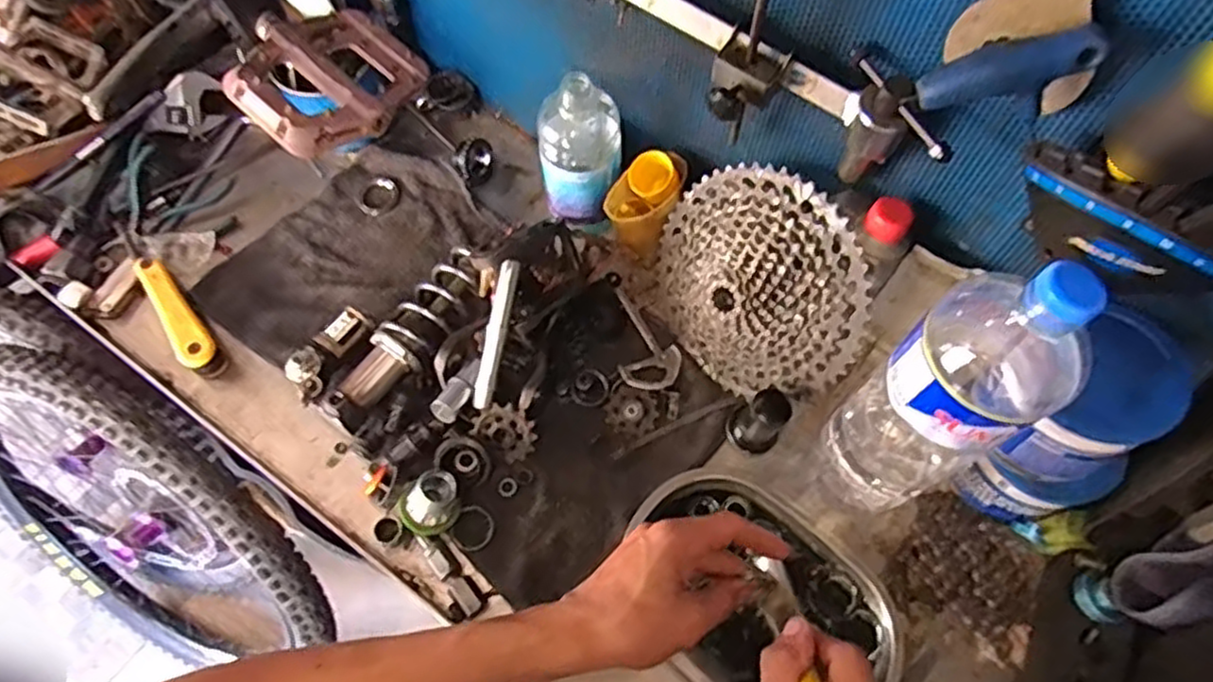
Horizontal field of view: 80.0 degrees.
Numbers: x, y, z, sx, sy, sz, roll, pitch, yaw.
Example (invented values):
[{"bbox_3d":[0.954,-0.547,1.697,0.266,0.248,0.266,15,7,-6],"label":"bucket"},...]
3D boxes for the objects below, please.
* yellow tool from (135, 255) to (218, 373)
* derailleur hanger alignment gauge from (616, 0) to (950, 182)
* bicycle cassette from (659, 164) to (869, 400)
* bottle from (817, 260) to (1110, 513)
[{"bbox_3d":[-0.399,-0.026,0.669,0.032,0.033,0.140,-36,69,-18],"label":"yellow tool"},{"bbox_3d":[0.033,-0.223,0.515,0.415,0.110,0.059,35,67,16],"label":"derailleur hanger alignment gauge"},{"bbox_3d":[0.112,-0.040,0.592,0.048,0.191,0.196,-22,70,-45],"label":"bicycle cassette"},{"bbox_3d":[0.228,0.041,0.488,0.087,0.303,0.083,0,63,-1],"label":"bottle"}]

